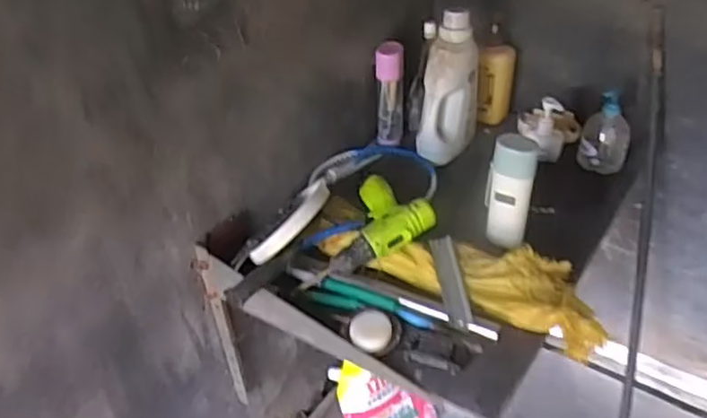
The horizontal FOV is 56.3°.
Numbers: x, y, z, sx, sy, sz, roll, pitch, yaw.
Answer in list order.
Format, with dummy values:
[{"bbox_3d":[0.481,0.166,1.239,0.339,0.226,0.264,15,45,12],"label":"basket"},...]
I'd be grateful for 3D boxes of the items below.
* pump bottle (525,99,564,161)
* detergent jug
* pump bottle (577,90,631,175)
[{"bbox_3d":[0.360,-0.148,1.230,0.068,0.109,0.059,-12,38,-6],"label":"pump bottle"},{"bbox_3d":[0.178,-0.221,1.234,0.069,0.247,0.129,27,46,32],"label":"detergent jug"},{"bbox_3d":[0.470,-0.141,1.228,0.087,0.141,0.075,13,40,19],"label":"pump bottle"}]

